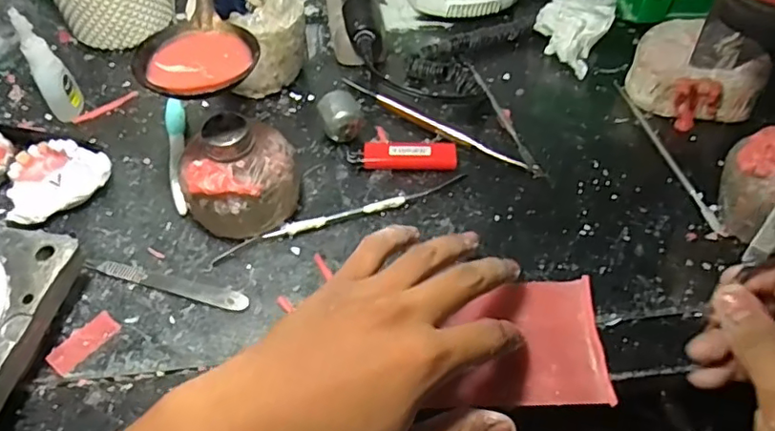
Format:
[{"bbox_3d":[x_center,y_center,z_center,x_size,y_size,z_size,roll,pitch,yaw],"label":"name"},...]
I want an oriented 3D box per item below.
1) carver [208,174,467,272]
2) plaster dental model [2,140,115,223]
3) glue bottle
[{"bbox_3d":[-0.029,0.000,0.388,0.182,0.006,0.012,-17,56,-13],"label":"carver"},{"bbox_3d":[-0.230,-0.026,0.396,0.067,0.028,0.057,-27,59,-19],"label":"plaster dental model"},{"bbox_3d":[-0.252,-0.108,0.421,0.023,0.088,0.022,-23,57,-17],"label":"glue bottle"}]

